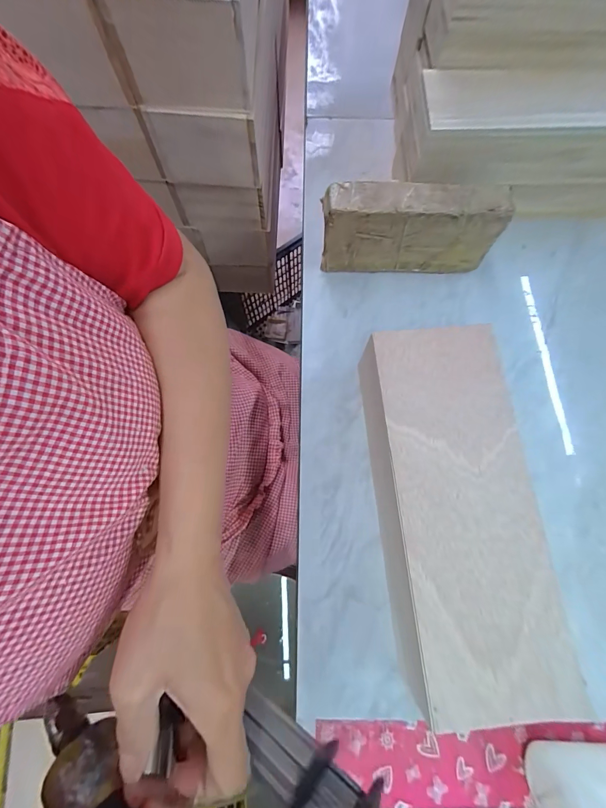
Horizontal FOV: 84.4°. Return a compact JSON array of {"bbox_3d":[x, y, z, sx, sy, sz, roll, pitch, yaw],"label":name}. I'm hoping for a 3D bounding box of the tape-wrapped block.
[{"bbox_3d":[0.130,-0.214,0.417,0.206,0.104,0.045,0,76,0],"label":"tape-wrapped block"}]

